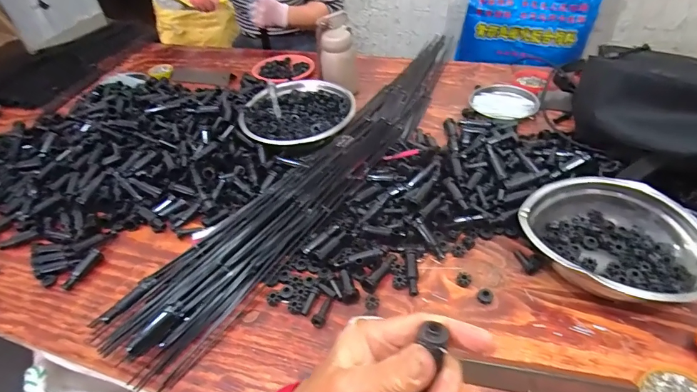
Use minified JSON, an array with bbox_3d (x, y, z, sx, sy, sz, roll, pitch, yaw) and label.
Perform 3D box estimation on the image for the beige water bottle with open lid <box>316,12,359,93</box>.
[{"bbox_3d":[-0.025,-0.321,0.904,0.080,0.156,0.093,-5,43,1],"label":"beige water bottle with open lid"}]

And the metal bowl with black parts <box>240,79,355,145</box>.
[{"bbox_3d":[-0.099,-0.165,0.787,0.215,0.068,0.216,-3,43,3],"label":"metal bowl with black parts"}]

